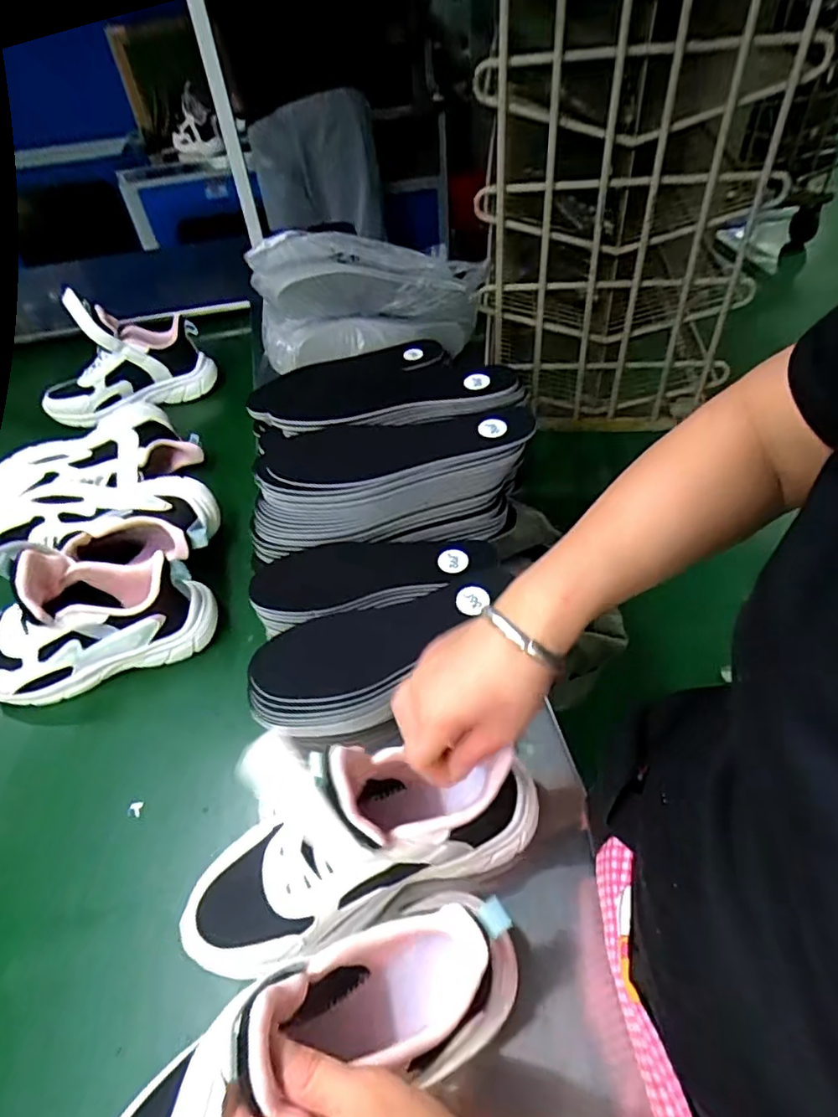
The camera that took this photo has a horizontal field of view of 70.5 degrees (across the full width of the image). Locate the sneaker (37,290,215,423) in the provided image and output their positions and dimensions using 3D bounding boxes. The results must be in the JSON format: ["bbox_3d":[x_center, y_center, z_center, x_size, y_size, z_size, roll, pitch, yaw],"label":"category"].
[{"bbox_3d":[-0.432,-0.293,0.853,0.228,0.150,0.076,-27,52,-21],"label":"sneaker"}]

